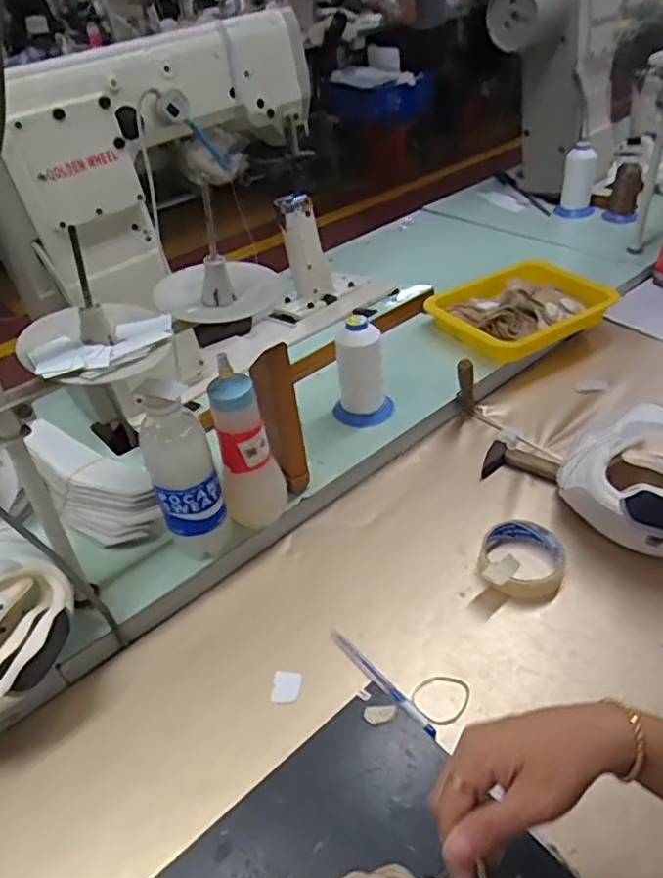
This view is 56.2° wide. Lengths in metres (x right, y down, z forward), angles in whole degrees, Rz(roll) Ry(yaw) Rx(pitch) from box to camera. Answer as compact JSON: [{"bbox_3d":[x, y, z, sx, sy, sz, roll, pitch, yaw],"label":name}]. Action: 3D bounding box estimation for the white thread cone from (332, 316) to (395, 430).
[{"bbox_3d":[0.042,-0.087,0.793,0.073,0.127,0.062,0,40,7],"label":"white thread cone"}]

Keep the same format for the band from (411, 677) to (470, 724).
[{"bbox_3d":[0.098,0.230,0.554,0.044,0.004,0.048,-3,41,2],"label":"band"}]

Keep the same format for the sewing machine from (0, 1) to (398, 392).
[{"bbox_3d":[-0.183,-0.288,0.848,0.565,0.415,0.174,-34,47,-30],"label":"sewing machine"}]

